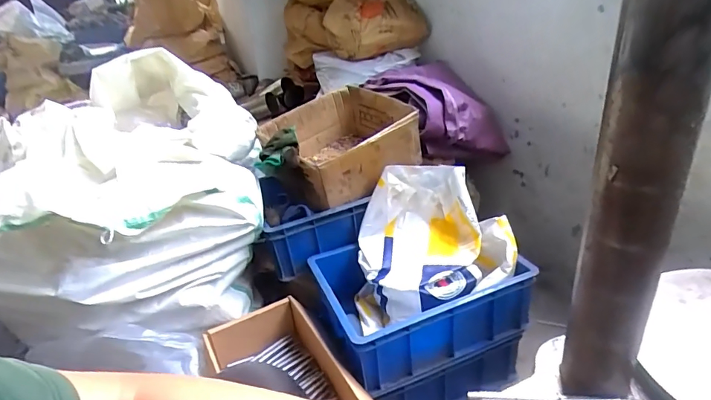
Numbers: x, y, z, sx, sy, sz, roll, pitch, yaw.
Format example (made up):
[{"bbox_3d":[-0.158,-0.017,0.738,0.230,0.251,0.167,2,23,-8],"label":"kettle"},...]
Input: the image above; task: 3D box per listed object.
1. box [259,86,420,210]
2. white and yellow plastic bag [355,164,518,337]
[{"bbox_3d":[-0.048,-0.134,1.084,0.339,0.161,0.299,21,38,41],"label":"box"},{"bbox_3d":[0.163,0.097,0.957,0.320,0.240,0.291,-2,28,7],"label":"white and yellow plastic bag"}]

